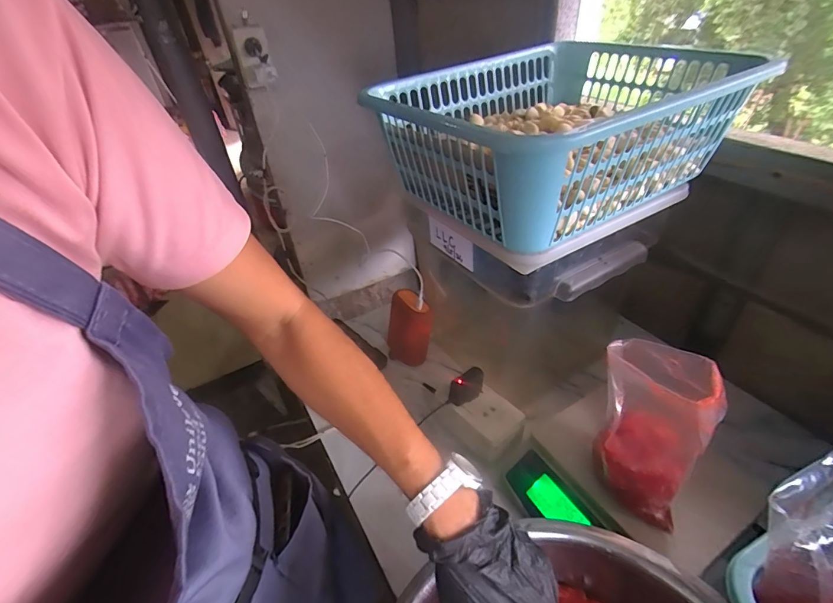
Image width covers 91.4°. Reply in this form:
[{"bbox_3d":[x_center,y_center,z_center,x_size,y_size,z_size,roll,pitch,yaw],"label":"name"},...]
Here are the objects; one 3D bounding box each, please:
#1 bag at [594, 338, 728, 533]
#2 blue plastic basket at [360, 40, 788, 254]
[{"bbox_3d":[0.235,0.134,0.420,0.108,0.187,0.067,25,48,32],"label":"bag"},{"bbox_3d":[0.170,-0.212,0.502,0.400,0.125,0.312,-25,43,-22],"label":"blue plastic basket"}]

